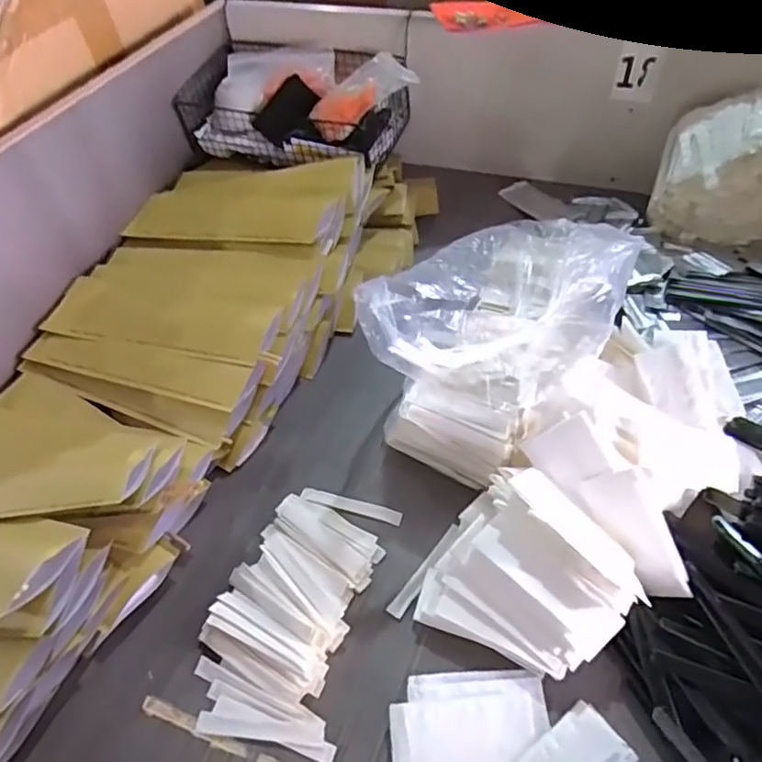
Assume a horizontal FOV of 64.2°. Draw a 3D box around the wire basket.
[{"bbox_3d":[-0.105,-0.367,0.804,0.297,0.097,0.150,11,51,14],"label":"wire basket"}]

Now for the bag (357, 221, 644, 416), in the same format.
[{"bbox_3d":[0.116,-0.084,0.529,0.172,0.108,0.295,20,54,20],"label":"bag"}]

